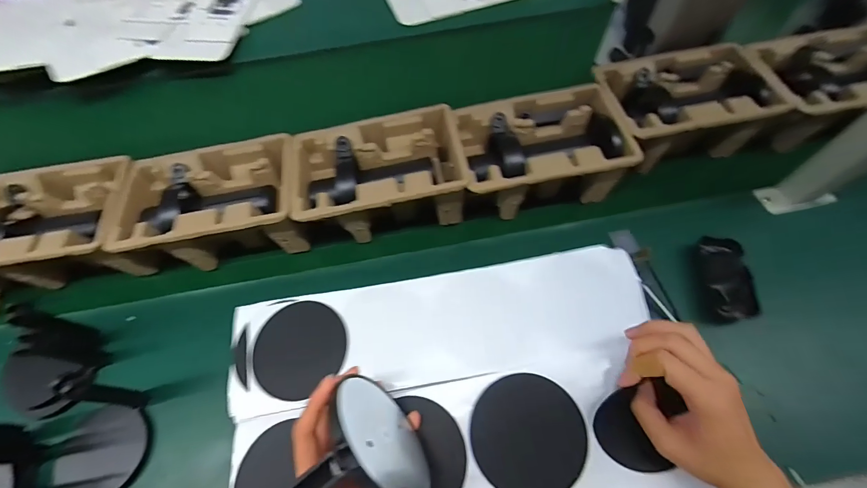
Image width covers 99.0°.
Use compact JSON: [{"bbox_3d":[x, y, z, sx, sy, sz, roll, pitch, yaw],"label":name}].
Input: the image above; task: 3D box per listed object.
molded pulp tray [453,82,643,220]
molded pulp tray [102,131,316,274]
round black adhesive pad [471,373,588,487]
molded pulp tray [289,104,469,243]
[{"bbox_3d":[0.145,-0.133,0.526,0.212,0.099,0.154,-6,64,-4],"label":"molded pulp tray"},{"bbox_3d":[-0.300,-0.056,0.523,0.225,0.099,0.145,-9,64,-5],"label":"molded pulp tray"},{"bbox_3d":[0.079,0.160,0.312,0.089,0.004,0.092,-4,66,10],"label":"round black adhesive pad"},{"bbox_3d":[-0.078,-0.096,0.524,0.225,0.099,0.148,-8,64,-5],"label":"molded pulp tray"}]

